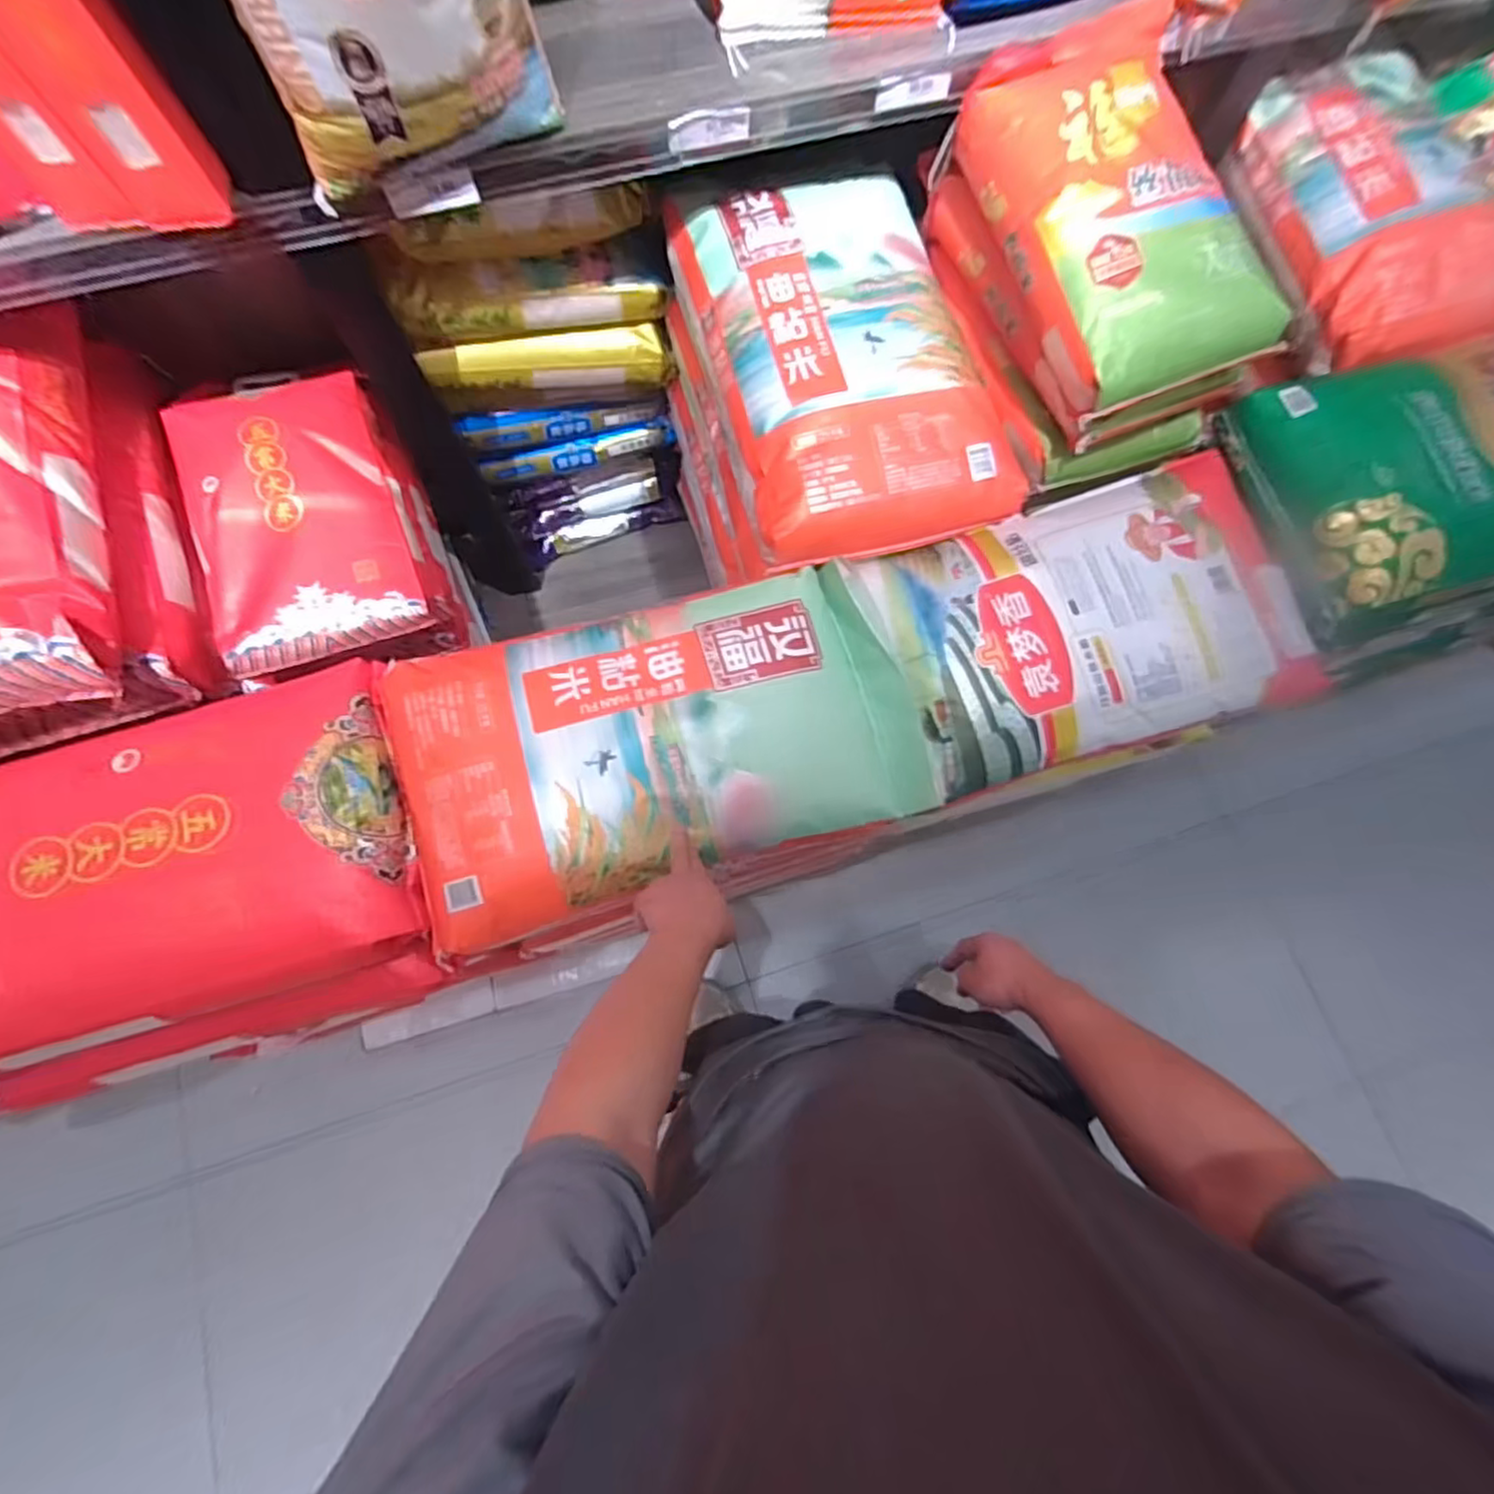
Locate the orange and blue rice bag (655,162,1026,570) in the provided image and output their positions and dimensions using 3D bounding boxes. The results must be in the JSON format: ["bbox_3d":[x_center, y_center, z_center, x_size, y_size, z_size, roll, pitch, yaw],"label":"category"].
[{"bbox_3d":[0.128,-0.537,0.928,0.353,0.121,0.542,-18,75,-6],"label":"orange and blue rice bag"}]

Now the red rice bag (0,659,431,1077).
[{"bbox_3d":[-0.695,0.142,0.793,0.557,0.108,0.344,-17,75,-6],"label":"red rice bag"}]

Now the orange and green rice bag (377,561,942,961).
[{"bbox_3d":[-0.109,-0.007,0.856,0.639,0.104,0.343,-16,75,-6],"label":"orange and green rice bag"}]

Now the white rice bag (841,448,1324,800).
[{"bbox_3d":[0.469,-0.174,0.899,0.568,0.078,0.348,-18,75,-6],"label":"white rice bag"}]

